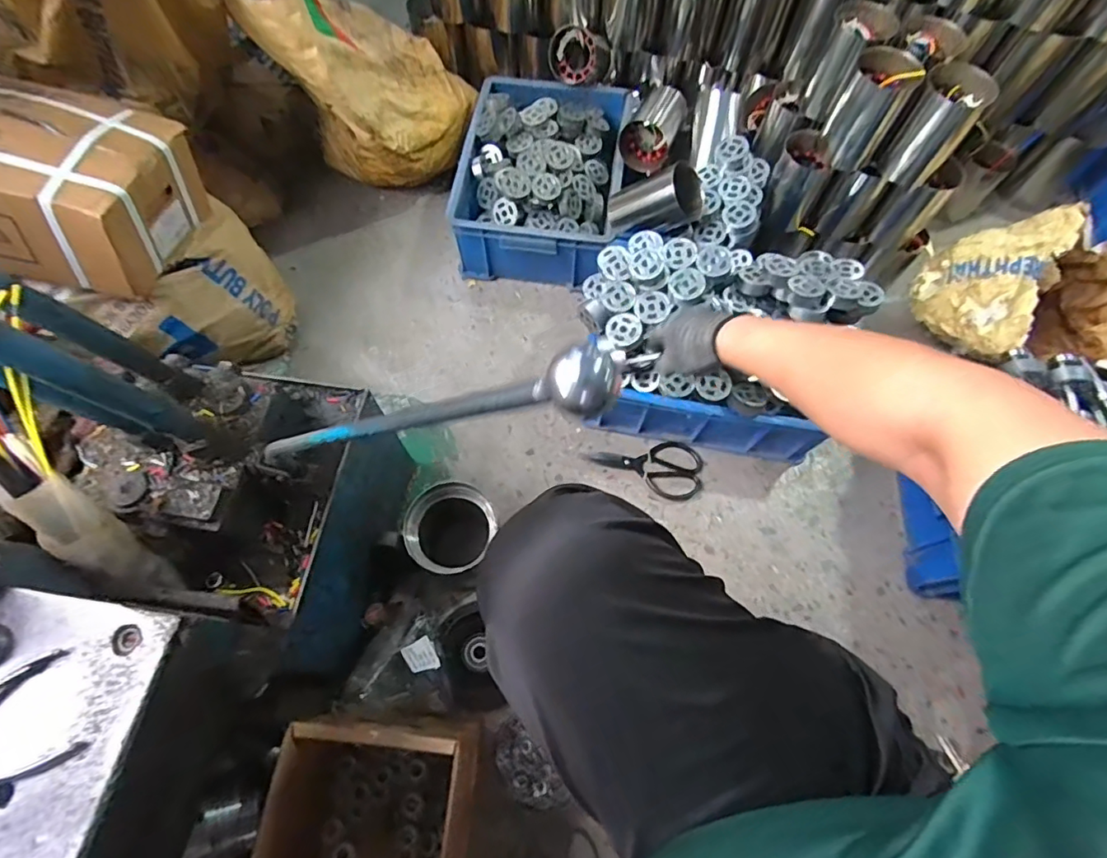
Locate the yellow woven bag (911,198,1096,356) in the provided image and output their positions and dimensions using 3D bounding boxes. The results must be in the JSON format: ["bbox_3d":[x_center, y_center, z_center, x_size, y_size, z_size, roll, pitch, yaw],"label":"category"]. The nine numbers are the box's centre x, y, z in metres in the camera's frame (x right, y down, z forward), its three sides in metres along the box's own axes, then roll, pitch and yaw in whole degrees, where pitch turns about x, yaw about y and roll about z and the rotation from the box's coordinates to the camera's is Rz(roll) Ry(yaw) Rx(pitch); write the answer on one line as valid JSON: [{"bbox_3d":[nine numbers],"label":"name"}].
[{"bbox_3d":[0.740,-0.265,0.904,0.173,0.137,0.272,38,71,14],"label":"yellow woven bag"}]

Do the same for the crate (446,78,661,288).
[{"bbox_3d":[-0.011,-0.487,1.058,0.309,0.166,0.427,5,66,1],"label":"crate"}]

